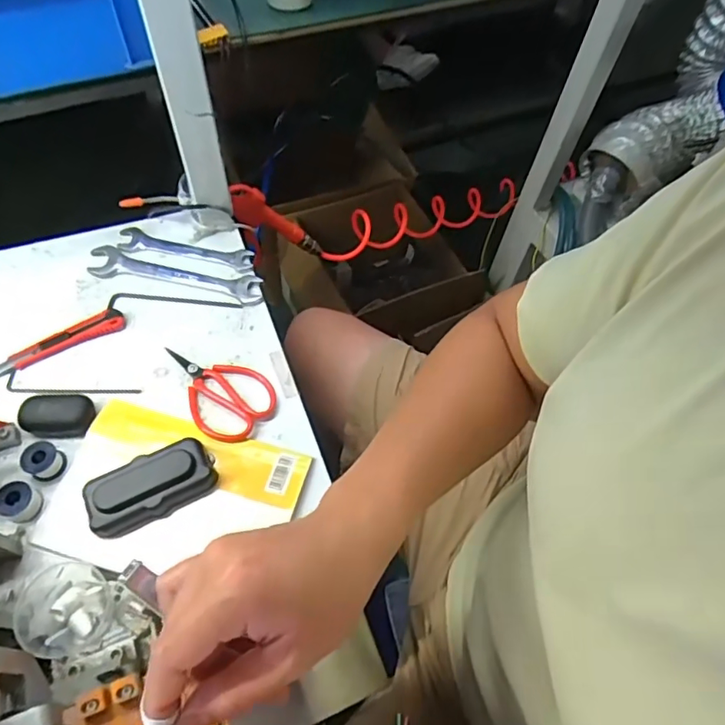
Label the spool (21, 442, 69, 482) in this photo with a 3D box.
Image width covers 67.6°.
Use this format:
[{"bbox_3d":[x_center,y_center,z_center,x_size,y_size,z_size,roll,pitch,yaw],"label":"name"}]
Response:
[{"bbox_3d":[-0.282,0.087,0.479,0.030,0.018,0.029,32,62,14],"label":"spool"}]

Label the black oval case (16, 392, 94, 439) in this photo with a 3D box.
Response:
[{"bbox_3d":[-0.282,0.049,0.500,0.060,0.020,0.034,-4,59,-7],"label":"black oval case"}]

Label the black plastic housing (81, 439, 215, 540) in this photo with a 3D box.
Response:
[{"bbox_3d":[-0.183,0.106,0.468,0.103,0.027,0.051,-21,62,-16],"label":"black plastic housing"}]

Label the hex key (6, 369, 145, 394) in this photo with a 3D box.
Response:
[{"bbox_3d":[-0.282,0.026,0.527,0.129,0.005,0.023,8,59,1],"label":"hex key"}]

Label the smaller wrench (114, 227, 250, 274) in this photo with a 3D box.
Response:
[{"bbox_3d":[-0.201,-0.129,0.621,0.155,0.006,0.031,11,59,2],"label":"smaller wrench"}]

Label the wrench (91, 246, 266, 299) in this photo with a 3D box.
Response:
[{"bbox_3d":[-0.209,-0.100,0.603,0.193,0.007,0.037,10,59,2],"label":"wrench"}]

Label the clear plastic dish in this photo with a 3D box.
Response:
[{"bbox_3d":[-0.235,0.189,0.420,0.076,0.024,0.067,18,59,7],"label":"clear plastic dish"}]

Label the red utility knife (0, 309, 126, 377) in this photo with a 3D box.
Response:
[{"bbox_3d":[-0.317,-0.017,0.545,0.153,0.009,0.024,-25,64,-18],"label":"red utility knife"}]

